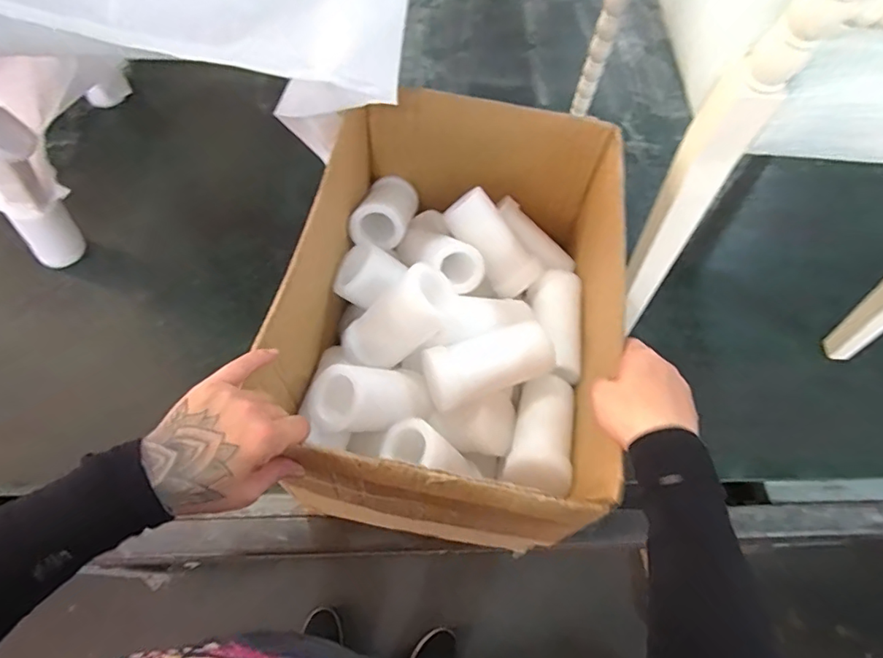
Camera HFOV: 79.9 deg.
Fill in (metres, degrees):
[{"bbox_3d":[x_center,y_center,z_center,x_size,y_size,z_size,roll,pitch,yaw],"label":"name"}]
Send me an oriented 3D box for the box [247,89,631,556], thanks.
[{"bbox_3d":[0.018,-0.035,0.575,0.307,0.163,0.446,11,63,2],"label":"box"}]

